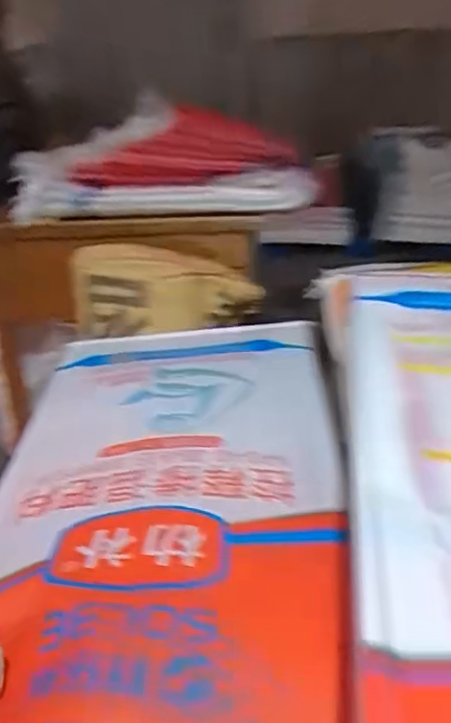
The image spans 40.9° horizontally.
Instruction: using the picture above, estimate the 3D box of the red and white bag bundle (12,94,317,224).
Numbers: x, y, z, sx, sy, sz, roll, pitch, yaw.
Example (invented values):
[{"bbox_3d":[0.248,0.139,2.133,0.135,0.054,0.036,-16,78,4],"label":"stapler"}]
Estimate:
[{"bbox_3d":[-0.112,-0.371,1.124,0.523,0.169,0.140,0,28,4],"label":"red and white bag bundle"}]

